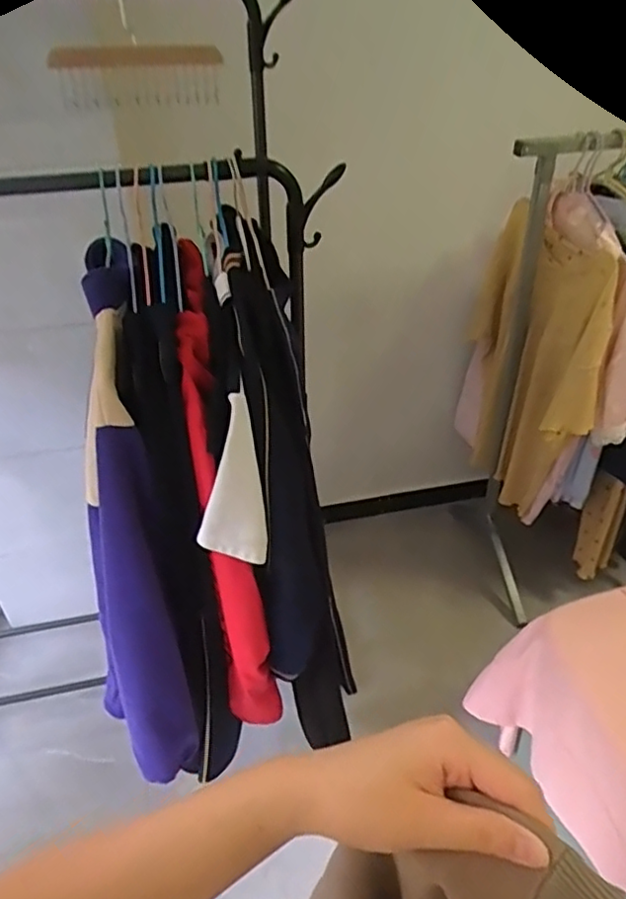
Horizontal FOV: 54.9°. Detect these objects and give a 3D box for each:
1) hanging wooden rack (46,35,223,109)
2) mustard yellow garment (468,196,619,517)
[{"bbox_3d":[-0.263,-0.580,0.933,0.249,0.099,0.030,-21,64,-22],"label":"hanging wooden rack"},{"bbox_3d":[0.491,-0.172,1.385,0.080,0.636,0.440,-9,37,-9],"label":"mustard yellow garment"}]

